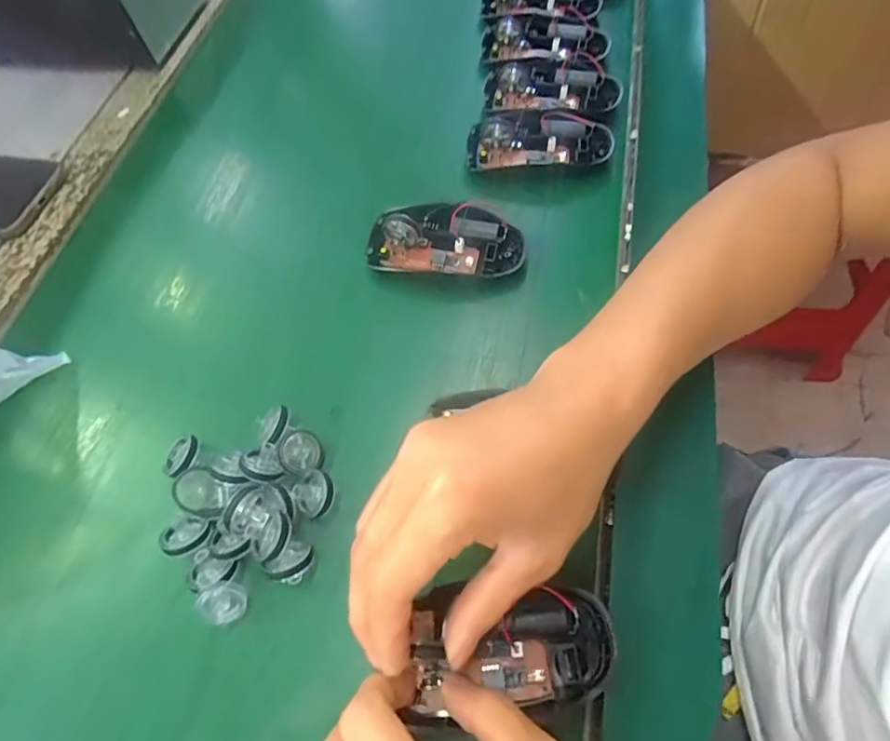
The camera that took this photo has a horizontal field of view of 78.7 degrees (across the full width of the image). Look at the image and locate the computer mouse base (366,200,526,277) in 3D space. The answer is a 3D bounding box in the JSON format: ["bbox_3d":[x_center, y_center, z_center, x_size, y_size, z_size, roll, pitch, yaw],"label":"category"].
[{"bbox_3d":[0.001,-0.088,0.363,0.102,0.027,0.051,6,63,7],"label":"computer mouse base"}]

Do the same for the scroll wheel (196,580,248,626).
[{"bbox_3d":[-0.109,0.114,0.268,0.018,0.016,0.019,-2,62,3],"label":"scroll wheel"}]

